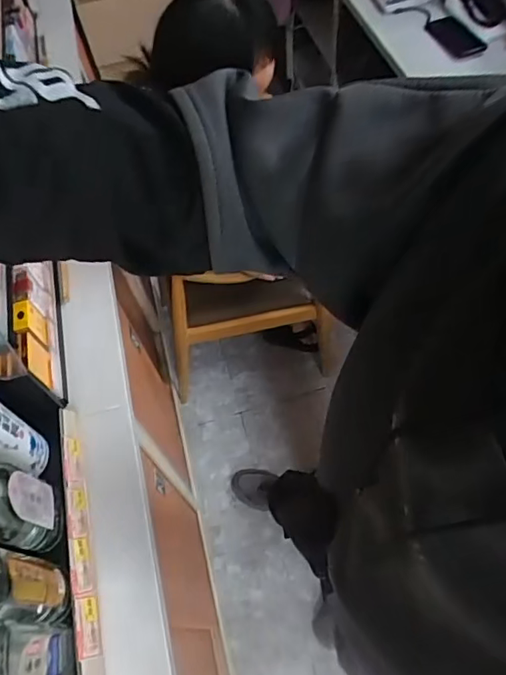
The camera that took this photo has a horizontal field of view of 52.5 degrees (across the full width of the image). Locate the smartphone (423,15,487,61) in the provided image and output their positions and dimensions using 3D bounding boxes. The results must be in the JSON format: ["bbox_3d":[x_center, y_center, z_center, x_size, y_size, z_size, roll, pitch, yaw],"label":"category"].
[{"bbox_3d":[0.469,-0.706,1.205,0.088,0.013,0.144,-28,68,-5],"label":"smartphone"}]

